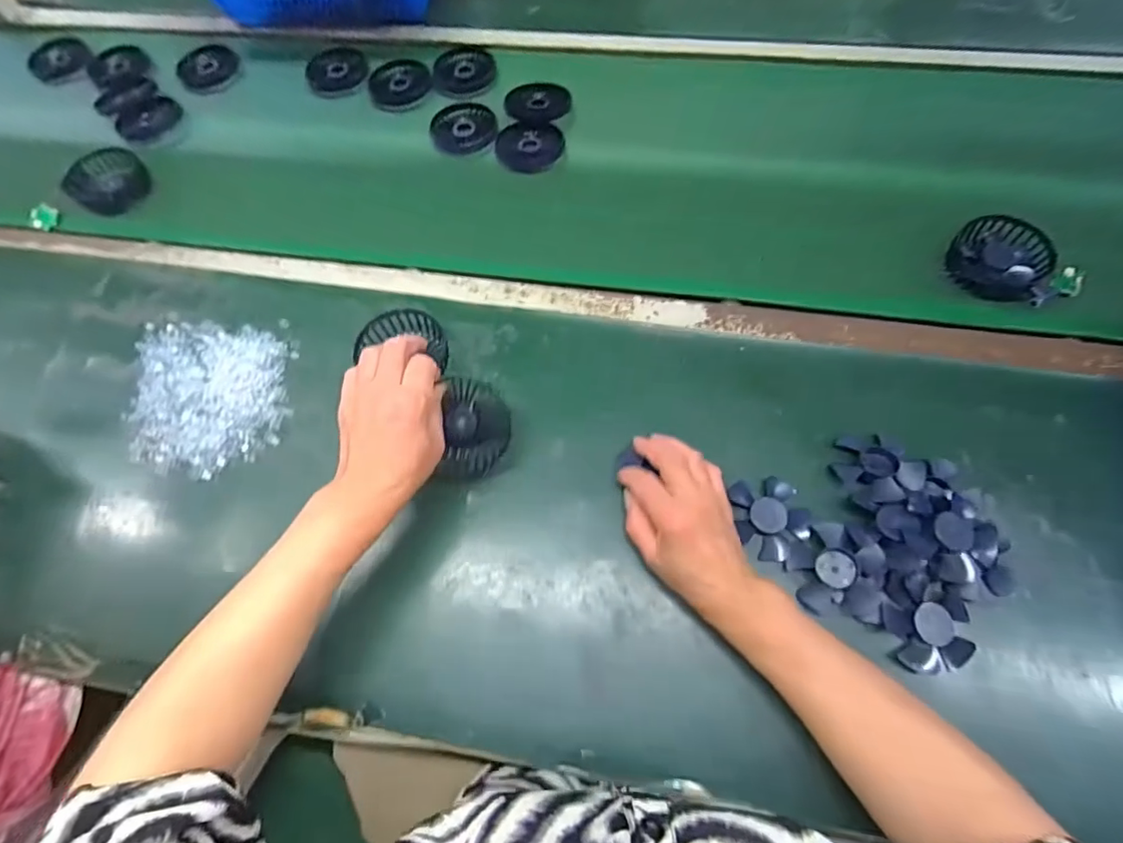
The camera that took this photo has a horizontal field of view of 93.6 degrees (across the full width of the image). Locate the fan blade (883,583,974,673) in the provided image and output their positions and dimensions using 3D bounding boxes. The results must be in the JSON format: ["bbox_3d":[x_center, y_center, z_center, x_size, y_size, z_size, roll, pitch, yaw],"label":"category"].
[{"bbox_3d":[0.295,0.163,0.416,0.071,0.016,0.060,-9,65,-2],"label":"fan blade"}]

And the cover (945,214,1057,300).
[{"bbox_3d":[0.468,-0.176,0.562,0.089,0.035,0.083,-1,65,2],"label":"cover"}]

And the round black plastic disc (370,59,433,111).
[{"bbox_3d":[-0.221,-0.463,0.726,0.085,0.011,0.092,-1,65,2],"label":"round black plastic disc"}]

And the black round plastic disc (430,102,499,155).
[{"bbox_3d":[-0.126,-0.385,0.691,0.086,0.012,0.081,-1,65,2],"label":"black round plastic disc"}]

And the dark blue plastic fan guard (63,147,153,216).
[{"bbox_3d":[-0.572,-0.303,0.672,0.084,0.037,0.084,-1,65,2],"label":"dark blue plastic fan guard"}]

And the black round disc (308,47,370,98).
[{"bbox_3d":[-0.319,-0.499,0.749,0.089,0.013,0.103,-17,66,-6],"label":"black round disc"}]

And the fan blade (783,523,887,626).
[{"bbox_3d":[0.228,0.120,0.433,0.073,0.021,0.073,9,66,6],"label":"fan blade"}]

